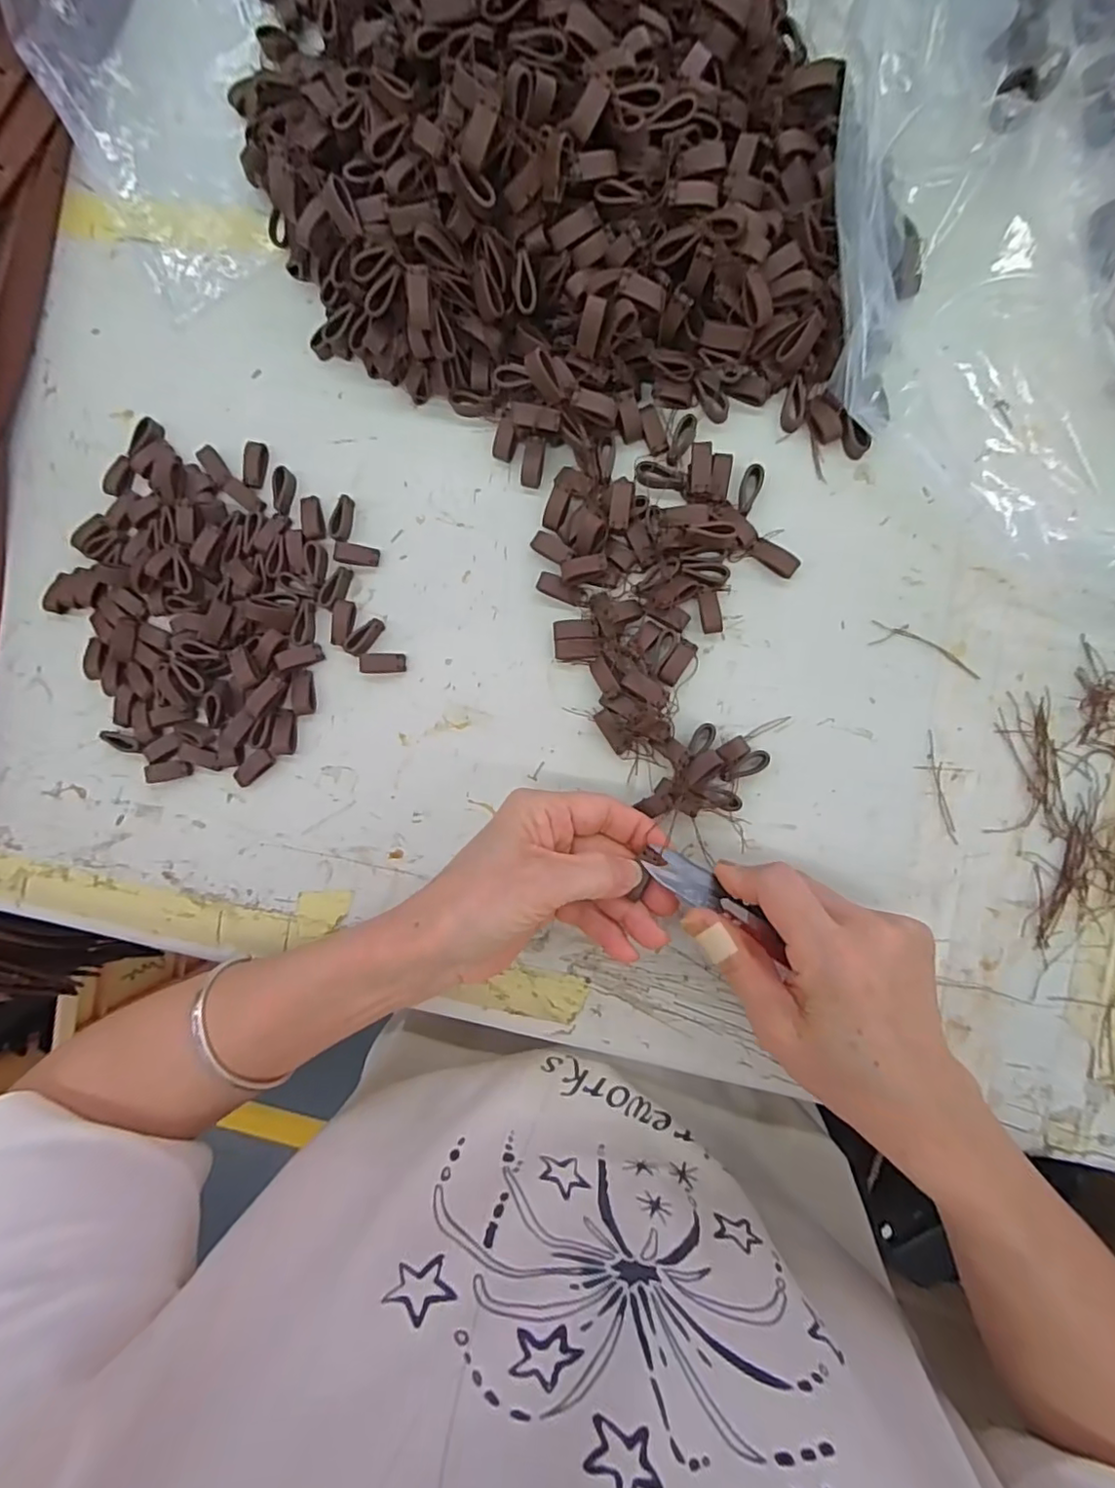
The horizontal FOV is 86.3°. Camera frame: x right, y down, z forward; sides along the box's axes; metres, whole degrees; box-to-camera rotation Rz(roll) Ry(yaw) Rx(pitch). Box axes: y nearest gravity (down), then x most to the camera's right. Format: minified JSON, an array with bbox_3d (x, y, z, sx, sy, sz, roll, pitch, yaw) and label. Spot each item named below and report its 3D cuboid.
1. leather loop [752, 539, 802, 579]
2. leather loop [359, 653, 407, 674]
[{"bbox_3d":[0.106,-0.090,0.290,0.023,0.006,0.010,34,93,6],"label":"leather loop"},{"bbox_3d":[-0.092,-0.042,0.313,0.023,0.006,0.010,-2,89,6],"label":"leather loop"}]

